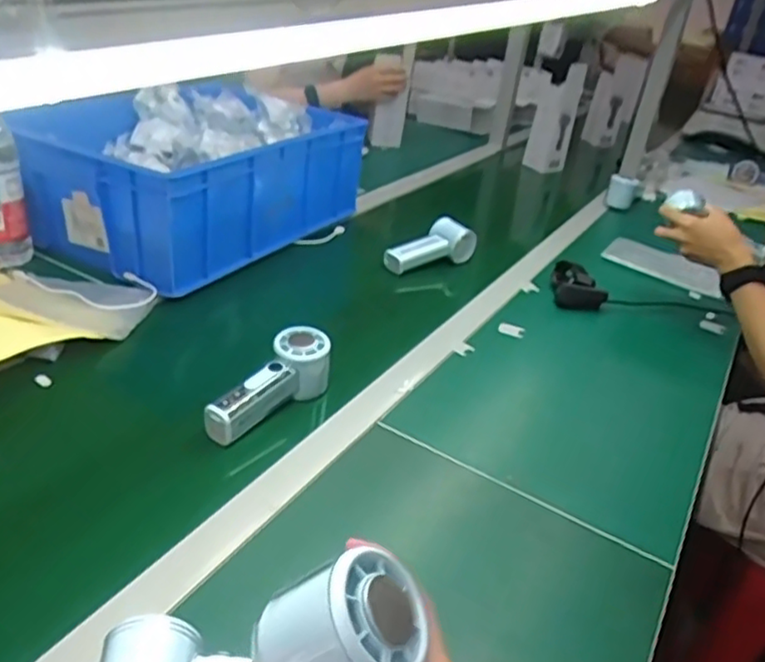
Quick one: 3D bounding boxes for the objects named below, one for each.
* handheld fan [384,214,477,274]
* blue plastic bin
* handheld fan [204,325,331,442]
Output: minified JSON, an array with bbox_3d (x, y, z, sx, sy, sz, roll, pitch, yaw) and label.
[{"bbox_3d":[0.077,-0.134,1.038,0.146,0.062,0.062,-19,39,-40],"label":"handheld fan"},{"bbox_3d":[-0.286,-0.241,1.033,0.321,0.155,0.466,21,31,23],"label":"blue plastic bin"},{"bbox_3d":[-0.107,0.057,0.664,0.054,0.067,0.144,20,31,20],"label":"handheld fan"}]

